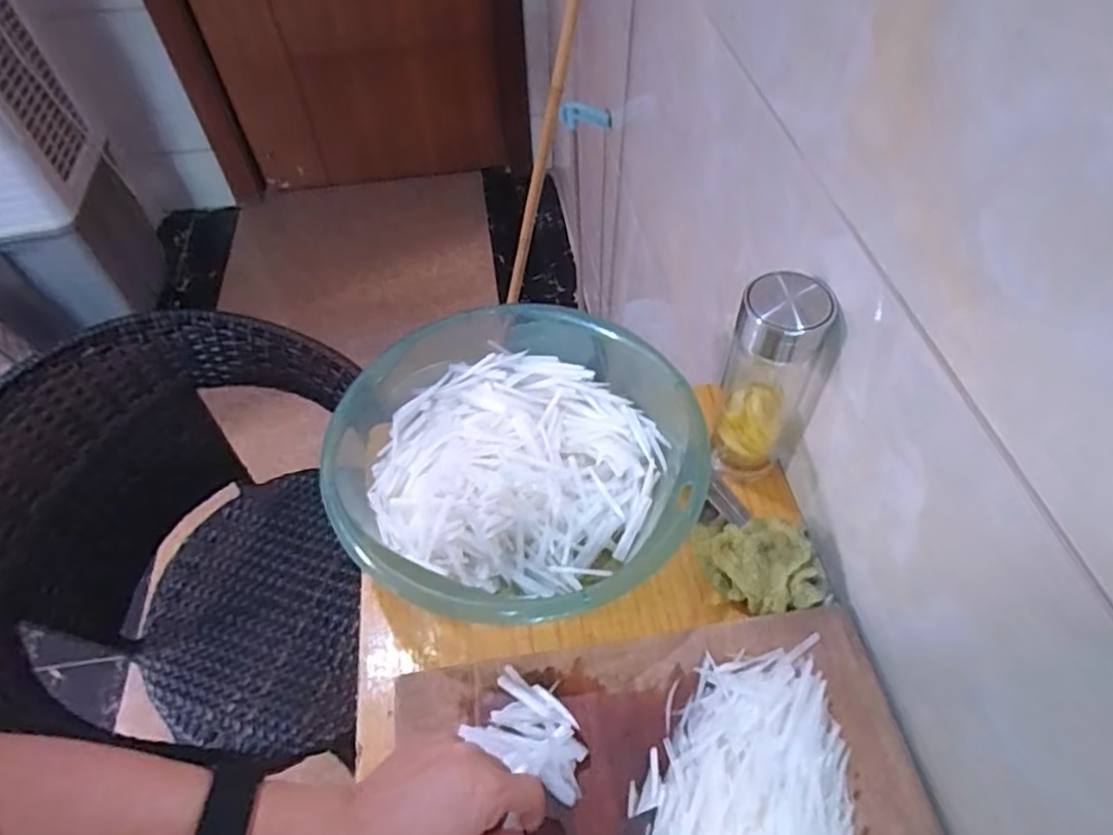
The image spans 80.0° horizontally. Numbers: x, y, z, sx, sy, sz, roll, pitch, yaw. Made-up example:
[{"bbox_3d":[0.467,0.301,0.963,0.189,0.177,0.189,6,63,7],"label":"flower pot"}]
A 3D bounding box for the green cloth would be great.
[{"bbox_3d":[0.167,0.123,0.551,0.104,0.049,0.070,10,54,9],"label":"green cloth"}]

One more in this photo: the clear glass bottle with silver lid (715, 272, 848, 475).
[{"bbox_3d":[0.179,-0.031,0.566,0.067,0.202,0.062,-13,53,-8],"label":"clear glass bottle with silver lid"}]

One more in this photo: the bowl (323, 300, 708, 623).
[{"bbox_3d":[-0.029,0.043,0.575,0.290,0.100,0.274,-1,53,1],"label":"bowl"}]

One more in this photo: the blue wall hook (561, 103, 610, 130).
[{"bbox_3d":[0.052,-0.542,1.191,0.084,0.046,0.018,-1,53,2],"label":"blue wall hook"}]

